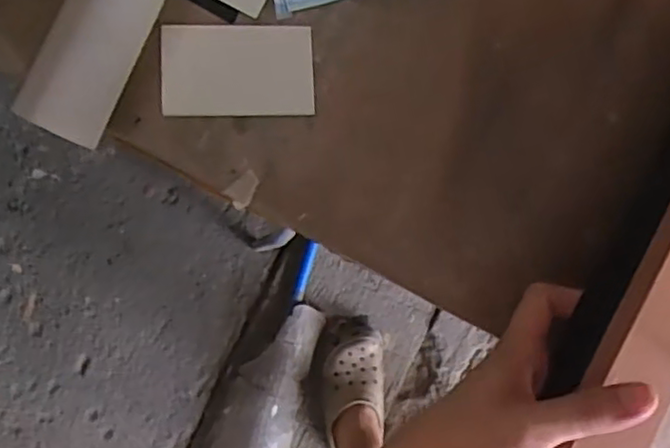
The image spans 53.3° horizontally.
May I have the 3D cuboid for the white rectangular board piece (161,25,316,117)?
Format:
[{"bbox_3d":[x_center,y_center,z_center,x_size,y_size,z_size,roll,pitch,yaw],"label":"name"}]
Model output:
[{"bbox_3d":[-0.059,-0.093,0.407,0.090,0.004,0.054,-1,89,-5],"label":"white rectangular board piece"}]

